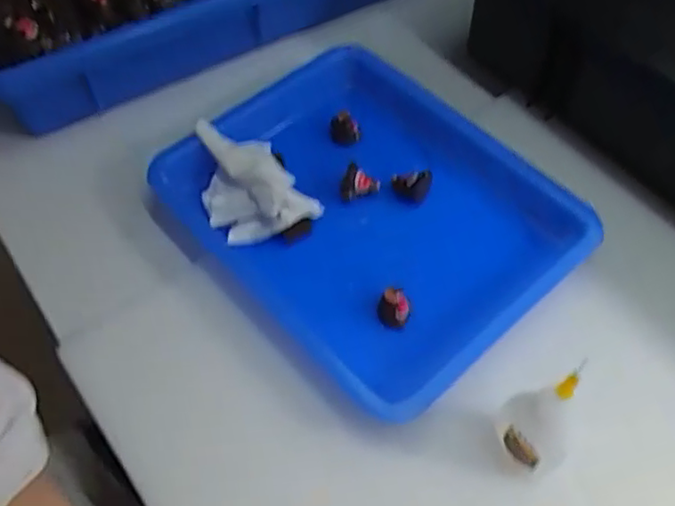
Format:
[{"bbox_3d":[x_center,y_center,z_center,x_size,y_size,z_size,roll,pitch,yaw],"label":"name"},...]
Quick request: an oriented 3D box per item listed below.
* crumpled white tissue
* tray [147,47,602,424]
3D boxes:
[{"bbox_3d":[-0.051,-0.045,0.379,0.057,0.024,0.075,-22,58,-14],"label":"crumpled white tissue"},{"bbox_3d":[0.013,-0.026,0.373,0.160,0.034,0.211,-38,63,-22],"label":"tray"}]

